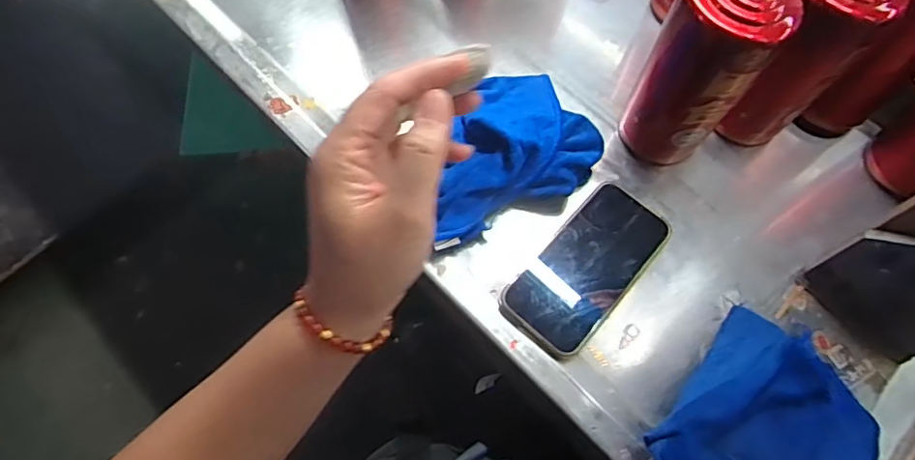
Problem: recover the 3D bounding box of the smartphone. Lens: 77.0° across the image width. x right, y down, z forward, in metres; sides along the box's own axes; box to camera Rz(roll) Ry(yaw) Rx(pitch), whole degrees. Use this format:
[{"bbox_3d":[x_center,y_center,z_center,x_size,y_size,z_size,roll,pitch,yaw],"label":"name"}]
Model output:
[{"bbox_3d":[0.113,0.030,0.497,0.078,0.014,0.167,40,71,14],"label":"smartphone"}]

